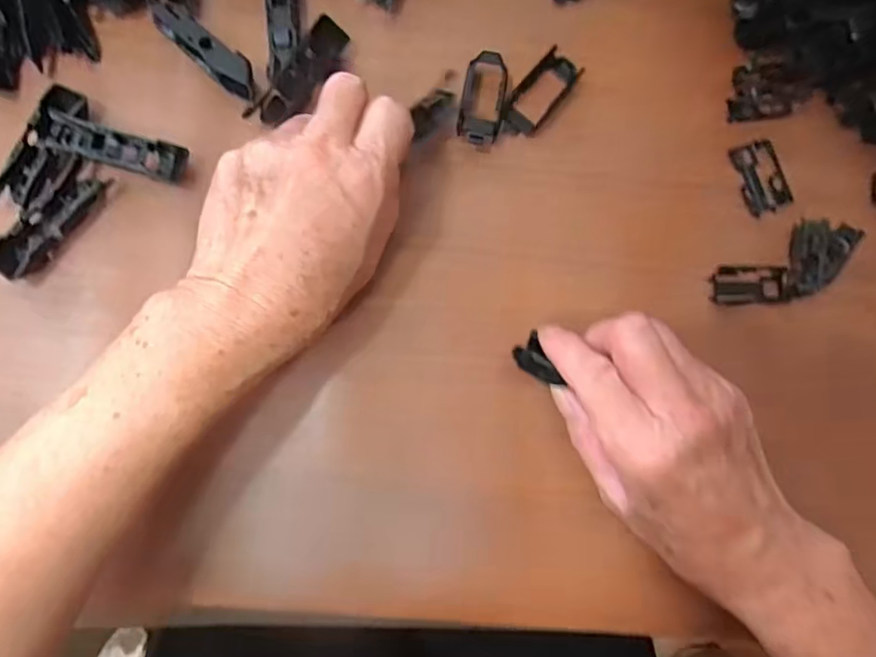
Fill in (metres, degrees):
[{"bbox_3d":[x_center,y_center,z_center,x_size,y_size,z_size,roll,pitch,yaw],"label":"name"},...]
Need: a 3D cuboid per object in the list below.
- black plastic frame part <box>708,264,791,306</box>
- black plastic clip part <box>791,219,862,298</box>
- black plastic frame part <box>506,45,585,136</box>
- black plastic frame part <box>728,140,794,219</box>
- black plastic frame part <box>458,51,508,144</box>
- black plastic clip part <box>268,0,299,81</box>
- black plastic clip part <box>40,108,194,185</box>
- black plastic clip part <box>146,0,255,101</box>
[{"bbox_3d":[0.165,-0.023,0.319,0.040,0.008,0.019,-3,83,-4],"label":"black plastic frame part"},{"bbox_3d":[0.199,-0.036,0.316,0.029,0.020,0.037,1,83,-3],"label":"black plastic clip part"},{"bbox_3d":[0.057,-0.128,0.325,0.022,0.006,0.046,39,83,2],"label":"black plastic frame part"},{"bbox_3d":[0.175,-0.083,0.327,0.021,0.009,0.039,-16,84,-5],"label":"black plastic frame part"},{"bbox_3d":[0.024,-0.122,0.321,0.023,0.011,0.049,9,83,-2],"label":"black plastic frame part"},{"bbox_3d":[-0.082,-0.160,0.316,0.015,0.014,0.057,-1,83,-4],"label":"black plastic clip part"},{"bbox_3d":[-0.159,-0.090,0.303,0.069,0.013,0.018,15,82,-2],"label":"black plastic clip part"},{"bbox_3d":[-0.120,-0.143,0.307,0.065,0.009,0.018,38,82,-7],"label":"black plastic clip part"}]

